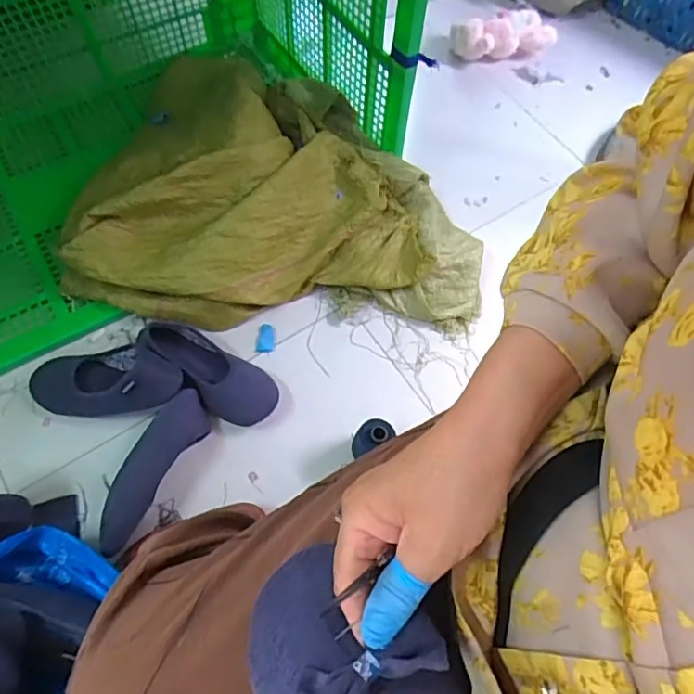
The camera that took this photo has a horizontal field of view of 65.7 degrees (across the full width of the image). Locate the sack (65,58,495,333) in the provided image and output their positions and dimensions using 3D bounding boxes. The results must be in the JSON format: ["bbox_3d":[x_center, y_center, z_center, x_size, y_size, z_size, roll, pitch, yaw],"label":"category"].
[{"bbox_3d":[-0.116,-0.275,0.949,0.687,0.189,0.444,0,64,-2],"label":"sack"}]

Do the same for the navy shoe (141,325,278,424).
[{"bbox_3d":[-0.216,0.035,0.853,0.232,0.061,0.100,32,67,13],"label":"navy shoe"}]

